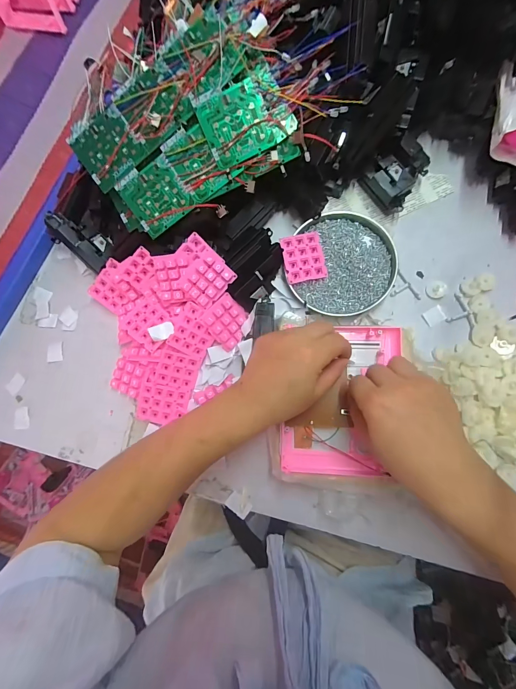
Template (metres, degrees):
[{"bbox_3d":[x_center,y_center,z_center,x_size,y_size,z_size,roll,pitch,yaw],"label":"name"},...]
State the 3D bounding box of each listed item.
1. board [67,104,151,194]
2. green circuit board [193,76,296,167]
[{"bbox_3d":[-0.180,-0.236,0.366,0.074,0.007,0.076,-37,96,12],"label":"board"},{"bbox_3d":[-0.015,-0.254,0.343,0.097,0.007,0.071,-21,112,7],"label":"green circuit board"}]

